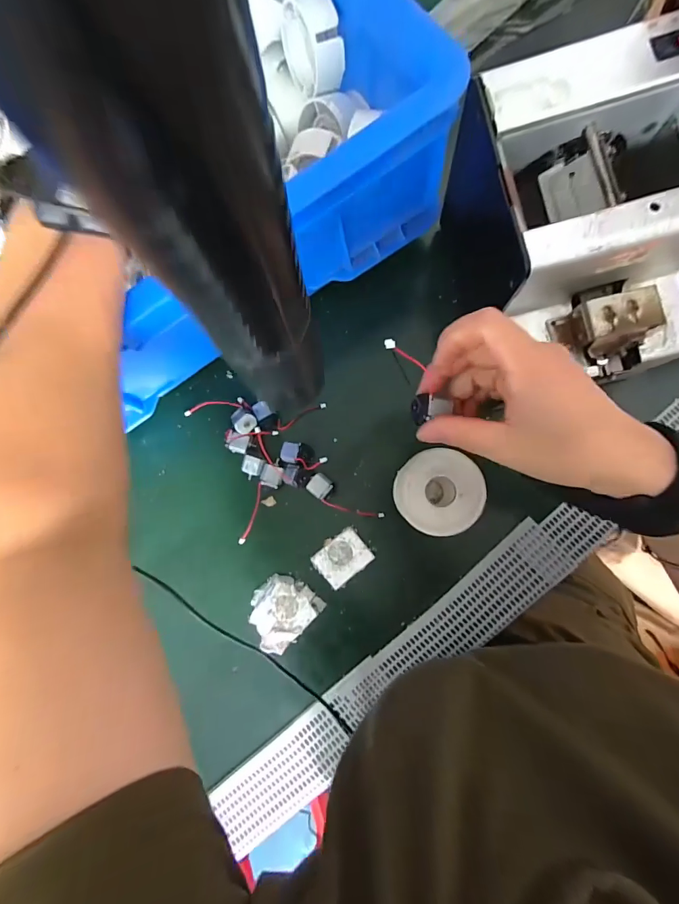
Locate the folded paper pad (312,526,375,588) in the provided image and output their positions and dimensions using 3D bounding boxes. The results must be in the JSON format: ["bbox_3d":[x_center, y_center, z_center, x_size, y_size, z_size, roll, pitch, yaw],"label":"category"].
[{"bbox_3d":[0.003,0.096,0.360,0.047,0.006,0.037,-39,79,2],"label":"folded paper pad"}]

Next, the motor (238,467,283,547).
[{"bbox_3d":[-0.069,0.048,0.364,0.020,0.022,0.075,17,86,10],"label":"motor"}]

